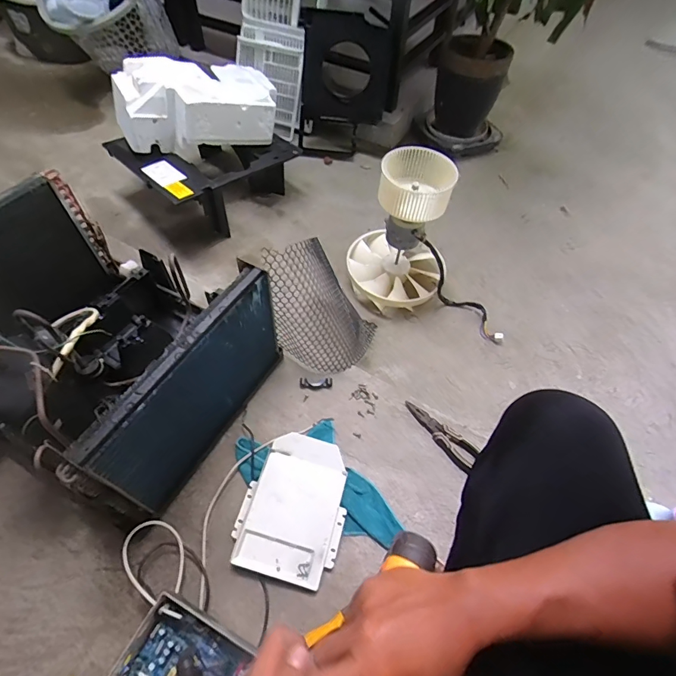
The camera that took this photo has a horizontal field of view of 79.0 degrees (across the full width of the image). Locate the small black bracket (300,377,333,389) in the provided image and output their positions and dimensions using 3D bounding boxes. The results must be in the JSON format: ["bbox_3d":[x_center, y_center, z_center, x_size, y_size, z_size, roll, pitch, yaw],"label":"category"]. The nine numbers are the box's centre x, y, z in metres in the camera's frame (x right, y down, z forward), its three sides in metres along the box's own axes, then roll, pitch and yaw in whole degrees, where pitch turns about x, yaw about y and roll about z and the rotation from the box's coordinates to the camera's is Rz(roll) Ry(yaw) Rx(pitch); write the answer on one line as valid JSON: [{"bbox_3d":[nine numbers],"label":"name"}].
[{"bbox_3d":[-0.047,0.098,0.881,0.070,0.013,0.020,0,55,0],"label":"small black bracket"}]

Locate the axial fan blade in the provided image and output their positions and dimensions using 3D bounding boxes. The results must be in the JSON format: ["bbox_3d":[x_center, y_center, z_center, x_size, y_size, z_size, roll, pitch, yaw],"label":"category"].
[{"bbox_3d":[0.161,-0.197,1.157,0.275,0.098,0.242,13,55,7],"label":"axial fan blade"}]

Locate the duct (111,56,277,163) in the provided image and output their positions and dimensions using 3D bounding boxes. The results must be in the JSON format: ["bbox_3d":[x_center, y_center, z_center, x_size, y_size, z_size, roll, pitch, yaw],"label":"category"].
[{"bbox_3d":[-0.419,-0.706,1.233,0.455,0.166,0.302,-17,57,-13],"label":"duct"}]

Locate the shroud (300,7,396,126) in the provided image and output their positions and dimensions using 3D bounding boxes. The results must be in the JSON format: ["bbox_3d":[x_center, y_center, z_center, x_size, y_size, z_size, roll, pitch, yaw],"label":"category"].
[{"bbox_3d":[0.027,-0.924,1.407,0.327,0.325,0.070,9,34,14],"label":"shroud"}]

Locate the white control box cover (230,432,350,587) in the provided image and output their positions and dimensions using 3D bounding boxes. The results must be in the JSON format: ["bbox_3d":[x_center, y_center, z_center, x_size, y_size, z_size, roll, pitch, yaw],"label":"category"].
[{"bbox_3d":[-0.074,0.301,0.743,0.172,0.044,0.235,14,56,8],"label":"white control box cover"}]

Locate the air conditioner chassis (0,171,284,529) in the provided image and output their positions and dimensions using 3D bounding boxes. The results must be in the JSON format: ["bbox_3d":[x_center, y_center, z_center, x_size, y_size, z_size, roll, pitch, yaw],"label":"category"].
[{"bbox_3d":[-0.438,-0.005,0.768,0.520,0.302,0.405,27,58,16],"label":"air conditioner chassis"}]

